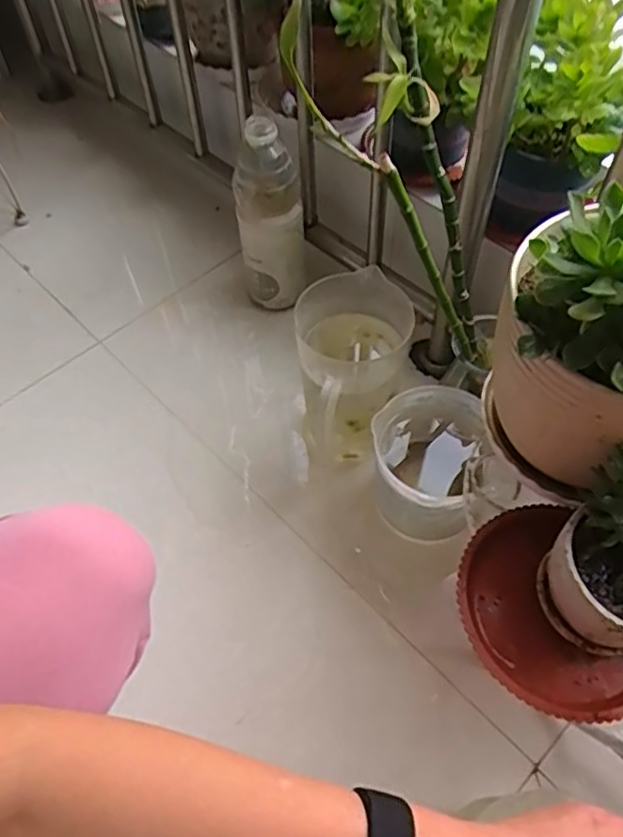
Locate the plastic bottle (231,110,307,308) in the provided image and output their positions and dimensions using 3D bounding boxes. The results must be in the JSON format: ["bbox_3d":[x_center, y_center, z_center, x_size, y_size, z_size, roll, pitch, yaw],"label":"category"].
[{"bbox_3d":[-0.058,-0.272,0.885,0.093,0.290,0.082,-5,56,-2],"label":"plastic bottle"}]

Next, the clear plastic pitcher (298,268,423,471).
[{"bbox_3d":[0.052,-0.044,0.761,0.125,0.235,0.150,-5,56,-2],"label":"clear plastic pitcher"}]

